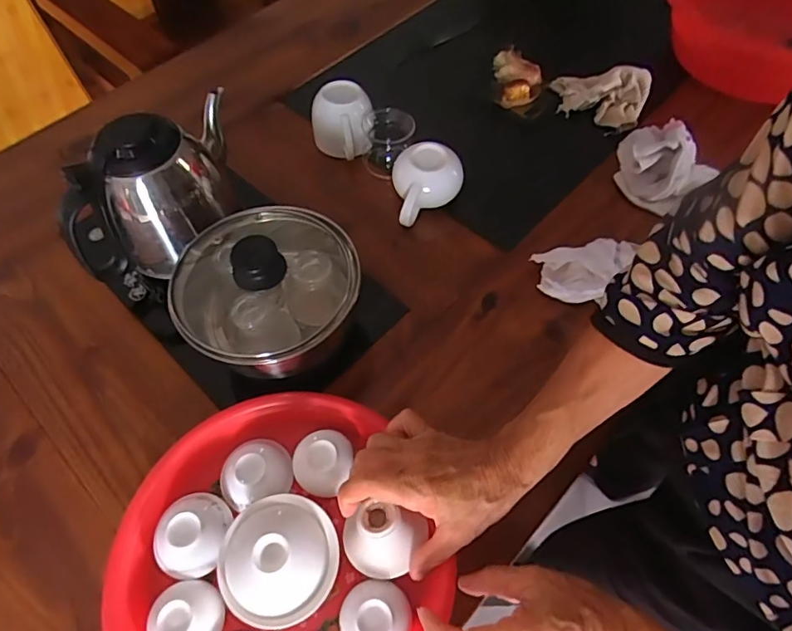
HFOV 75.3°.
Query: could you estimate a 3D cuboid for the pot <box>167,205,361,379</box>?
[{"bbox_3d":[-0.115,-0.026,0.462,0.153,0.104,0.160,-1,60,1],"label":"pot"}]

